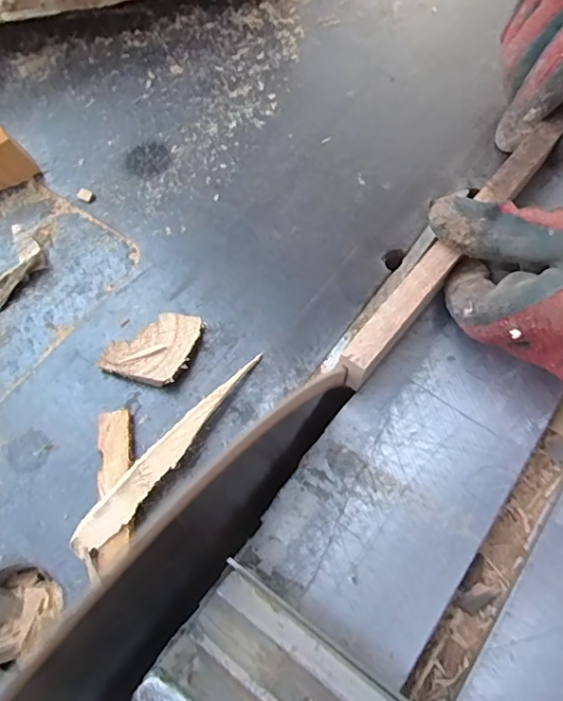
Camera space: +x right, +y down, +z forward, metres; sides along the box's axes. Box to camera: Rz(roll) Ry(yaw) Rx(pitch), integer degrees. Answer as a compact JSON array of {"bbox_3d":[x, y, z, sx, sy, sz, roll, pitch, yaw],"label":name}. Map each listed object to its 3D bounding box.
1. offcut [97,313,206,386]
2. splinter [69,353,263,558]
[{"bbox_3d":[-0.070,-0.003,0.290,0.047,0.009,0.044,14,65,10],"label":"offcut"},{"bbox_3d":[-0.052,0.048,0.260,0.017,0.011,0.123,37,71,19],"label":"splinter"}]

